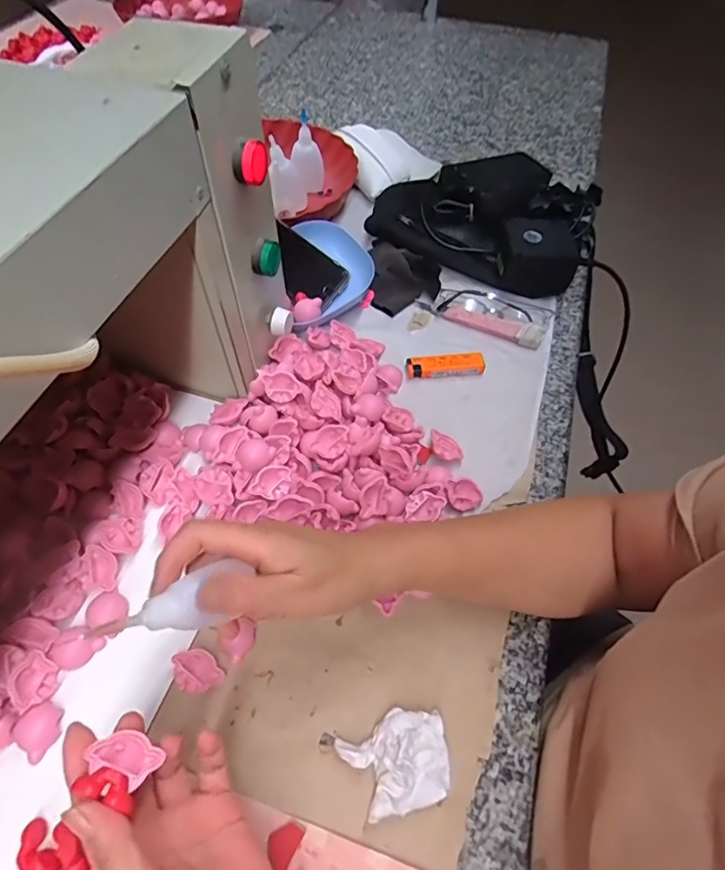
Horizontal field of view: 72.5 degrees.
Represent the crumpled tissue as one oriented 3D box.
[{"bbox_3d":[0.023,0.218,0.330,0.071,0.022,0.055,-10,58,-8],"label":"crumpled tissue"}]

